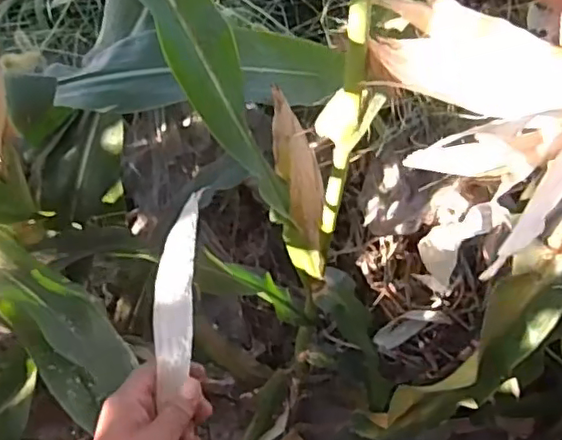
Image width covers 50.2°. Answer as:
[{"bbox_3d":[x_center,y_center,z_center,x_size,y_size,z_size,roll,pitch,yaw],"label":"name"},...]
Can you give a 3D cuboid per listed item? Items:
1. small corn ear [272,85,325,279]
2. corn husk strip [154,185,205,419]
[{"bbox_3d":[0.022,-0.028,0.675,0.047,0.233,0.046,-14,29,-7],"label":"small corn ear"},{"bbox_3d":[-0.084,0.055,0.484,0.030,0.017,0.173,1,65,0],"label":"corn husk strip"}]

